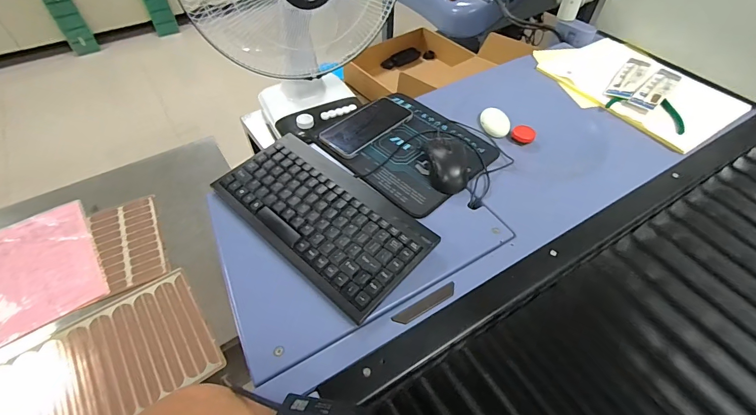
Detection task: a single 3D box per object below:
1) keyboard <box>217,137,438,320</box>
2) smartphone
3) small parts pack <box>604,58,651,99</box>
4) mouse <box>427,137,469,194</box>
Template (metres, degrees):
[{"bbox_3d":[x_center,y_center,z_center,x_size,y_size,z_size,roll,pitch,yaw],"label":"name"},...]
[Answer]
[{"bbox_3d":[-0.078,0.006,0.487,0.289,0.026,0.152,36,57,24],"label":"keyboard"},{"bbox_3d":[-0.016,-0.138,0.613,0.073,0.011,0.169,36,58,25],"label":"smartphone"},{"bbox_3d":[0.496,-0.258,0.721,0.043,0.008,0.175,33,56,22],"label":"small parts pack"},{"bbox_3d":[0.106,-0.066,0.553,0.056,0.032,0.093,-2,50,-4],"label":"mouse"}]

